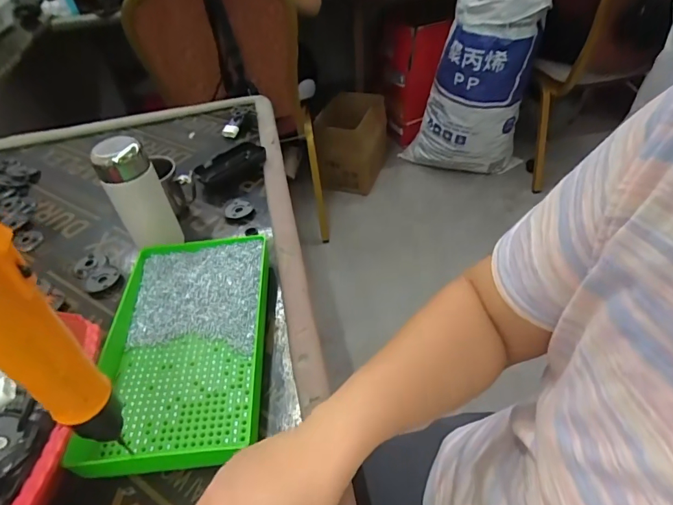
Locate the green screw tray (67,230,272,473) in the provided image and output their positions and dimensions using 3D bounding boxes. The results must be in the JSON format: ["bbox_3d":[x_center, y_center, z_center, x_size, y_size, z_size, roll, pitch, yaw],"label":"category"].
[{"bbox_3d":[-0.151,0.086,0.419,0.157,0.038,0.242,-6,44,2],"label":"green screw tray"}]

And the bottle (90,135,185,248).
[{"bbox_3d":[-0.224,-0.056,0.499,0.057,0.145,0.043,-27,48,-19],"label":"bottle"}]

